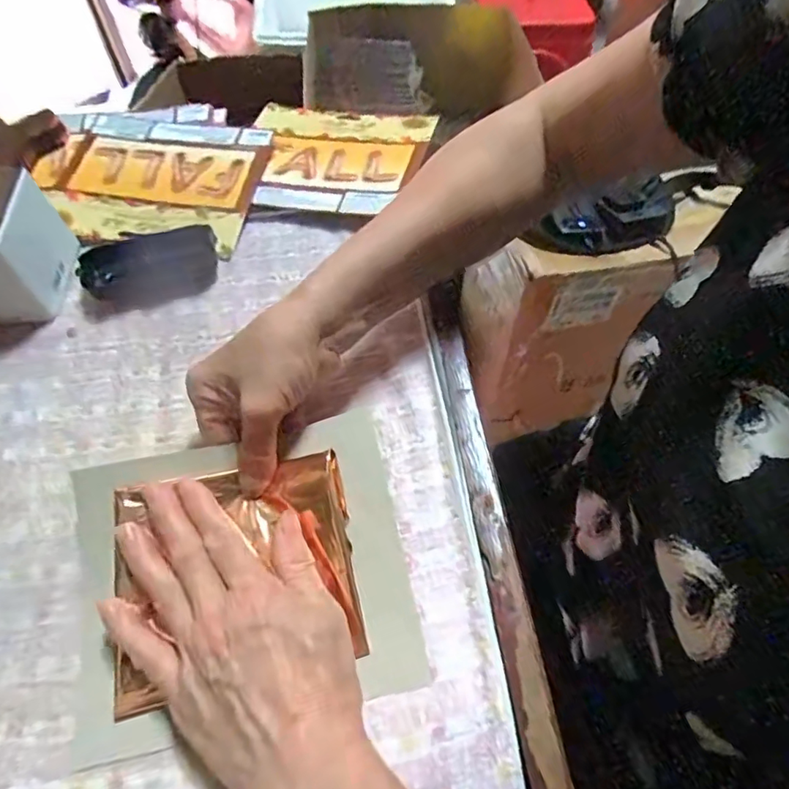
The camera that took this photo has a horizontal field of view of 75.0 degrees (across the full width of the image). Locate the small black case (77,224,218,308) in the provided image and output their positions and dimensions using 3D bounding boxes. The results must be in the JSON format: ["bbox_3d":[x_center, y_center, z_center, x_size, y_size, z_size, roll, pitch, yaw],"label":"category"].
[{"bbox_3d":[-0.205,-0.107,0.434,0.106,0.025,0.053,-15,58,-10],"label":"small black case"}]

